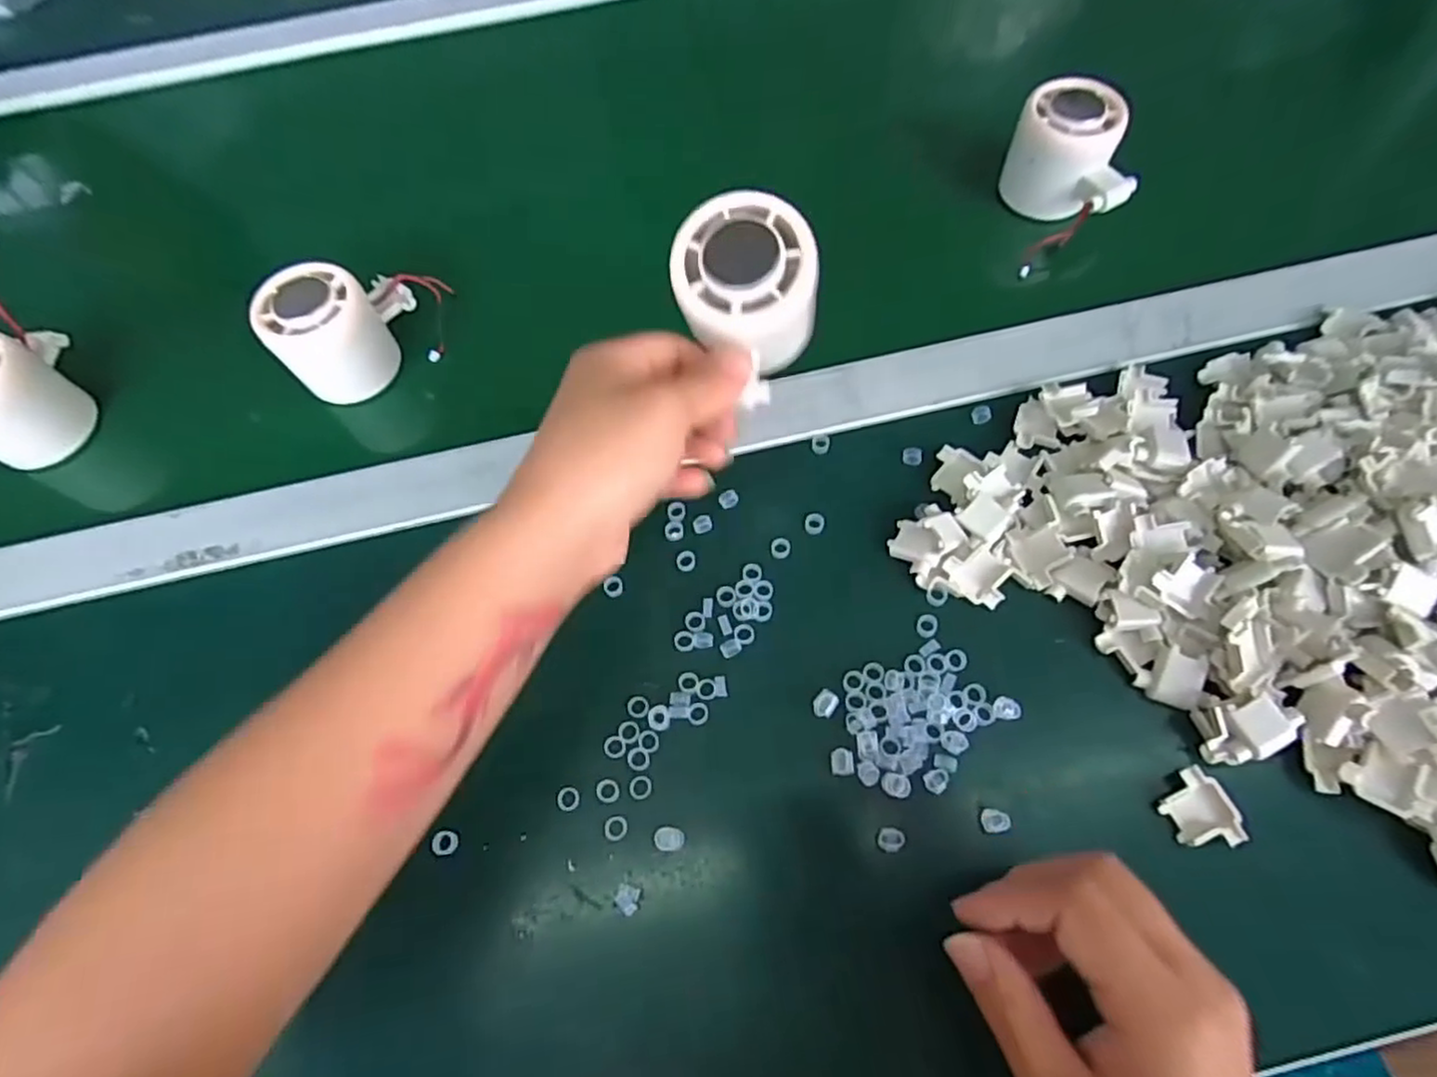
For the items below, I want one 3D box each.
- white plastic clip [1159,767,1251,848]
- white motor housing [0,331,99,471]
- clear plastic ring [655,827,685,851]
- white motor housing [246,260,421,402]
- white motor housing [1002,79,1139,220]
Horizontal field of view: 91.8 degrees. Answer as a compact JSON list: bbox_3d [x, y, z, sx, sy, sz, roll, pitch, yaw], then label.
[{"bbox_3d":[0.196,0.111,0.285,0.025,0.008,0.030,-18,66,-5],"label":"white plastic clip"},{"bbox_3d":[-0.385,-0.080,0.376,0.051,0.058,0.068,-21,66,-6],"label":"white motor housing"},{"bbox_3d":[-0.020,0.125,0.289,0.012,0.010,0.009,3,66,4],"label":"clear plastic ring"},{"bbox_3d":[-0.206,-0.118,0.383,0.049,0.052,0.074,37,72,17],"label":"white motor housing"},{"bbox_3d":[0.213,-0.228,0.417,0.072,0.052,0.072,-1,66,2],"label":"white motor housing"}]

